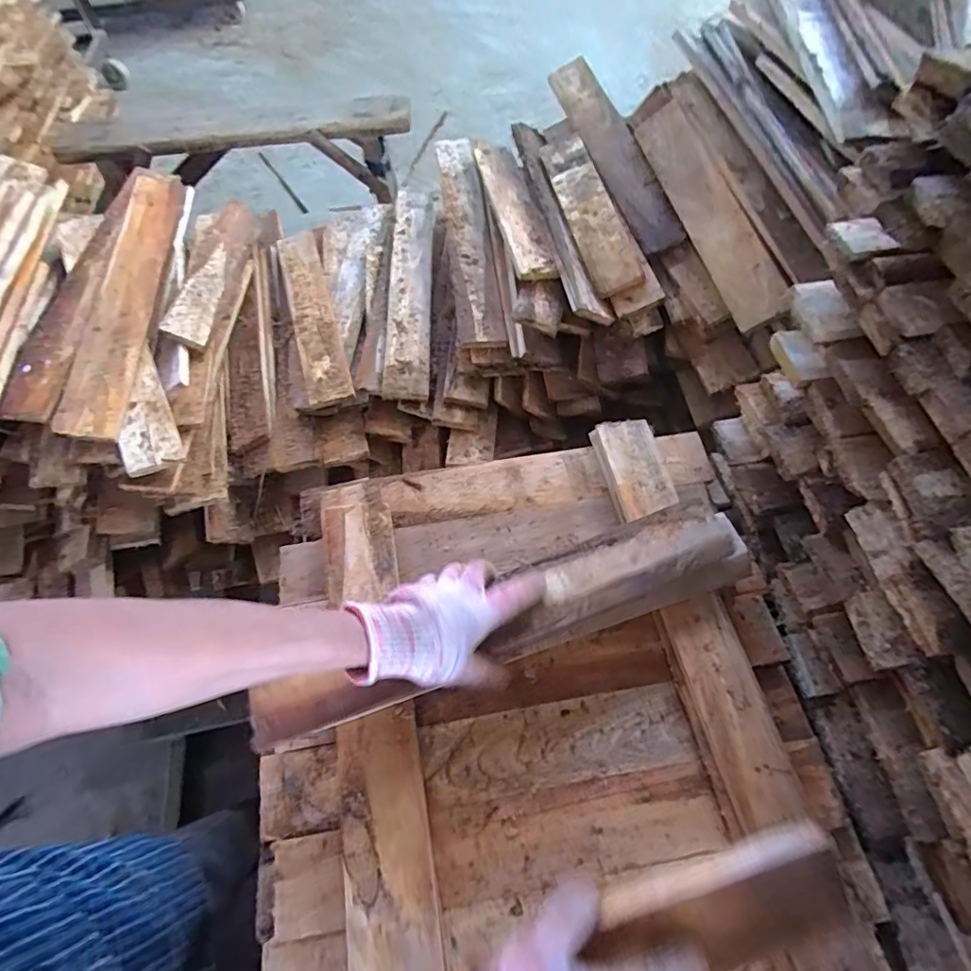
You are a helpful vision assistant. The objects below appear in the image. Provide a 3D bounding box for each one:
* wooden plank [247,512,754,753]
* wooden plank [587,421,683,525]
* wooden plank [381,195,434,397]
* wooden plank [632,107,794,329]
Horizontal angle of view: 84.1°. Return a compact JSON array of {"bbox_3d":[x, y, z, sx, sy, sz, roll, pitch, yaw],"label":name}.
[{"bbox_3d":[0.026,0.130,0.512,0.483,0.040,0.085,-19,61,-10],"label":"wooden plank"},{"bbox_3d":[0.174,-0.019,0.628,0.067,0.028,0.123,-11,60,-3],"label":"wooden plank"},{"bbox_3d":[-0.131,-0.357,0.944,0.069,0.026,0.475,2,63,-6],"label":"wooden plank"},{"bbox_3d":[0.312,-0.394,0.771,0.016,0.071,0.398,7,59,-43],"label":"wooden plank"}]

